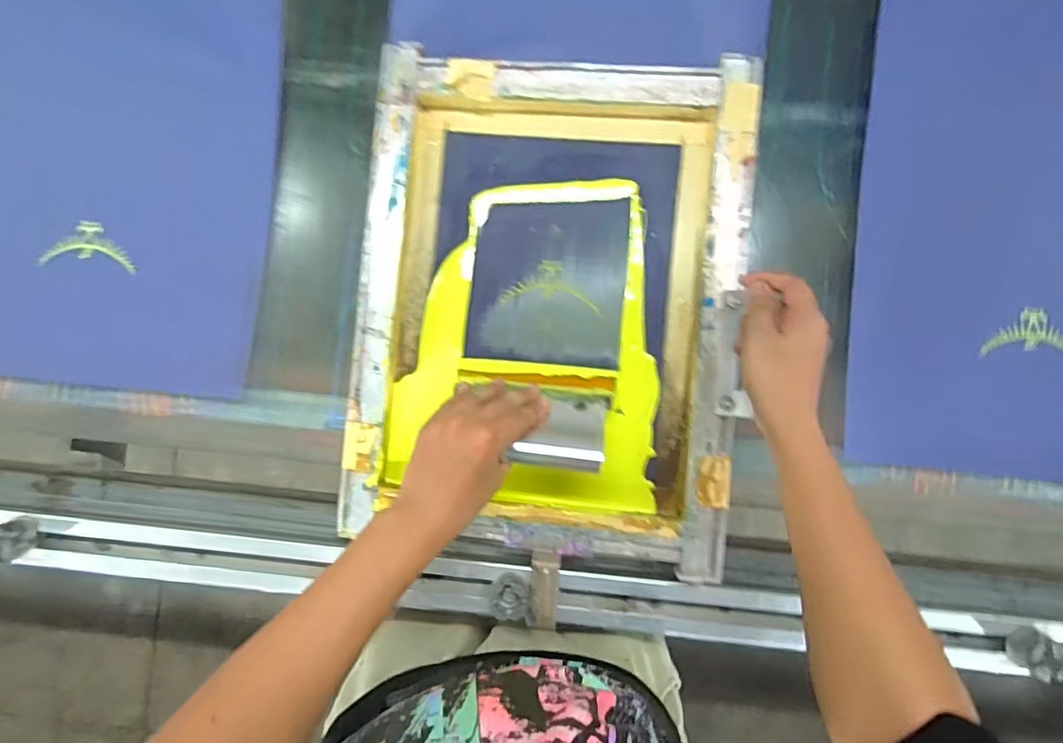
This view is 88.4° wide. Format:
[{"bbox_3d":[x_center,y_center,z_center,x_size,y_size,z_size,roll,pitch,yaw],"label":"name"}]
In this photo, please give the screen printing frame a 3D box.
[{"bbox_3d":[0.015,-0.067,0.552,0.375,0.038,0.480,3,89,7],"label":"screen printing frame"}]

